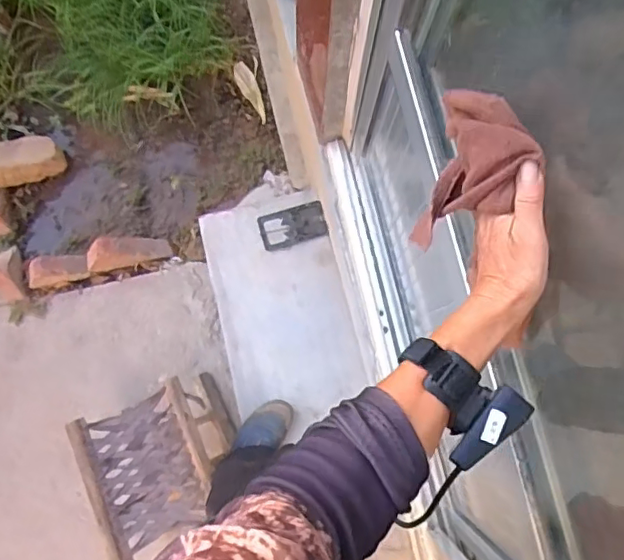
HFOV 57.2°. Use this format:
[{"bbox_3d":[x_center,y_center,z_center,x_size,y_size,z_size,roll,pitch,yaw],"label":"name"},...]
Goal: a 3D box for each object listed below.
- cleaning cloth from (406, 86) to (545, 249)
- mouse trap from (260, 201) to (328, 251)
[{"bbox_3d":[0.135,-0.088,0.464,0.071,0.086,0.112,12,80,2],"label":"cleaning cloth"},{"bbox_3d":[-0.045,-0.129,1.369,0.155,0.022,0.085,-15,80,-2],"label":"mouse trap"}]

